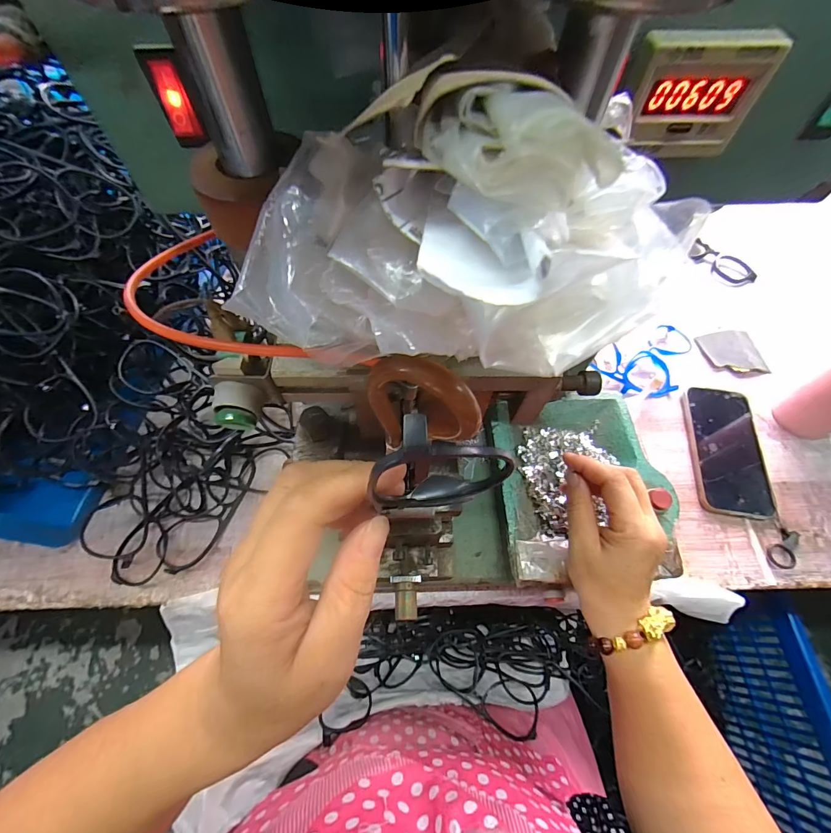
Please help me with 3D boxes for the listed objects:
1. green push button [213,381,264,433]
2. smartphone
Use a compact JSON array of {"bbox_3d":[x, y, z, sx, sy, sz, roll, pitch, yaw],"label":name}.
[{"bbox_3d":[-0.084,-0.004,0.183,0.021,0.016,0.019,0,61,0],"label":"green push button"},{"bbox_3d":[0.370,0.038,0.453,0.082,0.016,0.155,9,62,5],"label":"smartphone"}]

